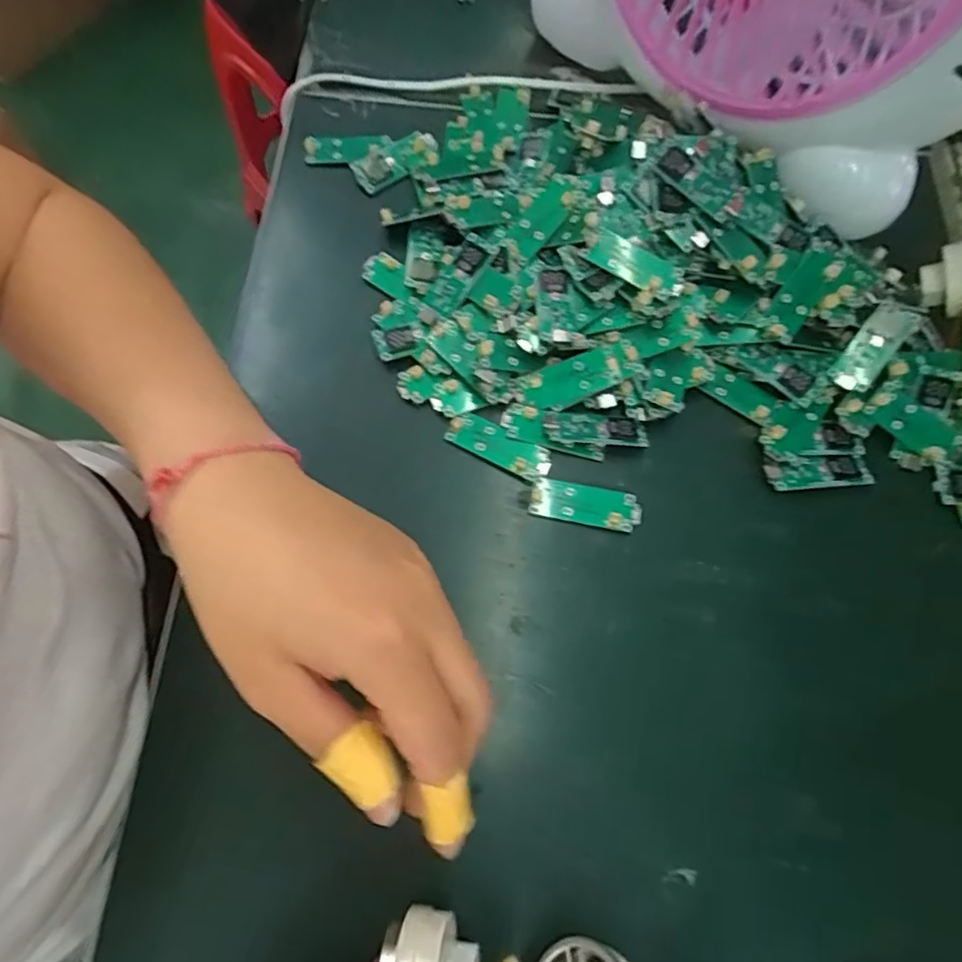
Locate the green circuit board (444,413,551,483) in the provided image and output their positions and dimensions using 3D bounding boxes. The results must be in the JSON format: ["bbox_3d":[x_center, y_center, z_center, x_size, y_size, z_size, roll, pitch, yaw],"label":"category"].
[{"bbox_3d":[0.009,-0.018,0.288,0.052,0.004,0.017,27,72,7],"label":"green circuit board"}]

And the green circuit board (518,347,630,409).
[{"bbox_3d":[0.045,-0.048,0.291,0.050,0.004,0.022,-17,105,11],"label":"green circuit board"}]

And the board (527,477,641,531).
[{"bbox_3d":[0.050,0.011,0.282,0.051,0.006,0.018,12,71,2],"label":"board"}]

